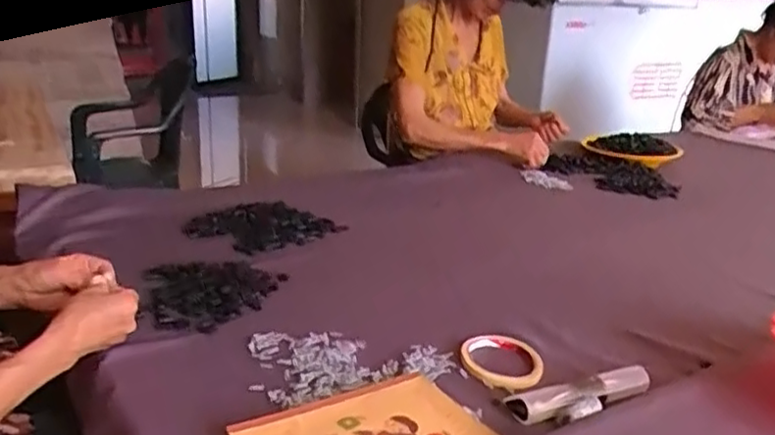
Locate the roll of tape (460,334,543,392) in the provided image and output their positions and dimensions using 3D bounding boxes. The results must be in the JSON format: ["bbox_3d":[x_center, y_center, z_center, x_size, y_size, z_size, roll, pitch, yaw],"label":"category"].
[{"bbox_3d":[0.129,0.163,0.751,0.090,0.013,0.106,4,19,3],"label":"roll of tape"}]

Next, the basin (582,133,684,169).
[{"bbox_3d":[0.631,-0.177,1.692,0.234,0.059,0.222,6,20,11],"label":"basin"}]

